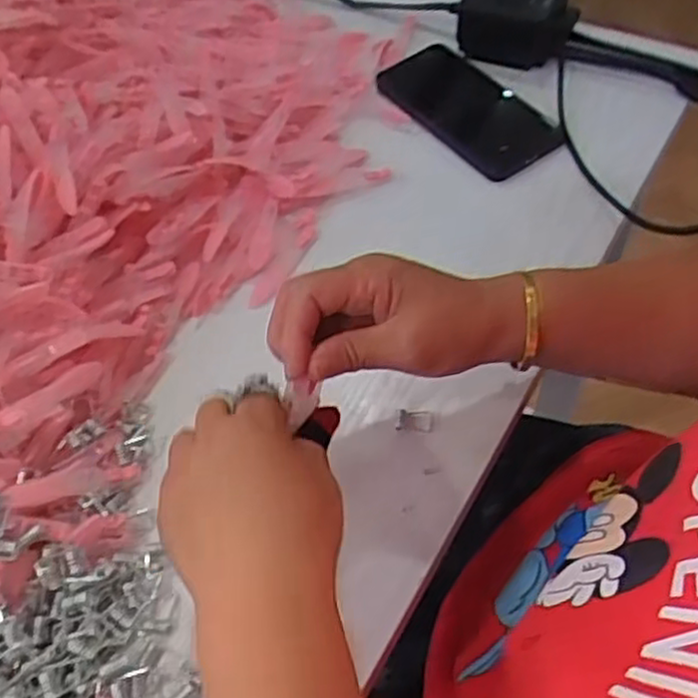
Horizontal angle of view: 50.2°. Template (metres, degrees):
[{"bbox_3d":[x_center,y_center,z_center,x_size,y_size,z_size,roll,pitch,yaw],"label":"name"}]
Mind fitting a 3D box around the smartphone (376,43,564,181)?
[{"bbox_3d":[0.100,-0.205,0.627,0.088,0.013,0.175,-29,51,-13],"label":"smartphone"}]

